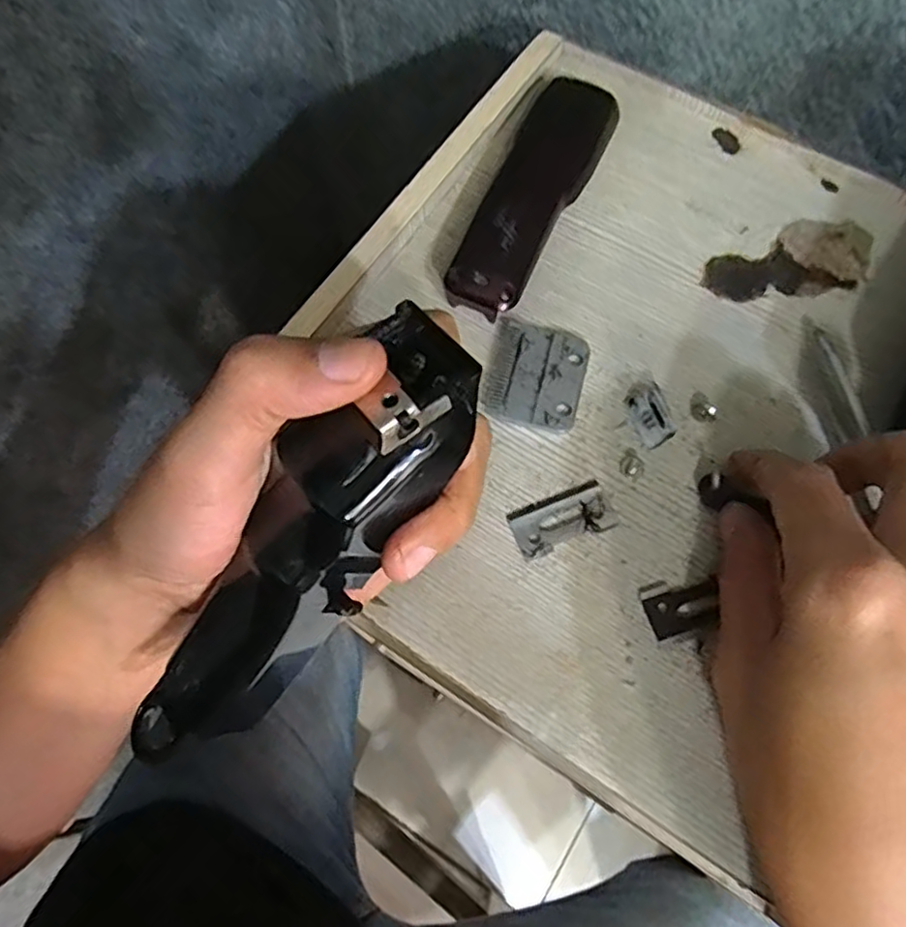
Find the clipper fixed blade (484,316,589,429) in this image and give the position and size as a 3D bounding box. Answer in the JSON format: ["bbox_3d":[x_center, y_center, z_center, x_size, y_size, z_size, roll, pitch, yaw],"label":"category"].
[{"bbox_3d":[0.035,-0.038,0.286,0.040,0.004,0.047,12,70,5],"label":"clipper fixed blade"}]

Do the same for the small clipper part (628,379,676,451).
[{"bbox_3d":[0.080,-0.021,0.274,0.012,0.013,0.029,-14,70,-4],"label":"small clipper part"}]

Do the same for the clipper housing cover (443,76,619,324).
[{"bbox_3d":[0.040,-0.130,0.312,0.038,0.015,0.138,23,71,9],"label":"clipper housing cover"}]

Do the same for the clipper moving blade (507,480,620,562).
[{"bbox_3d":[0.043,0.022,0.265,0.040,0.004,0.021,-21,70,-7],"label":"clipper moving blade"}]

